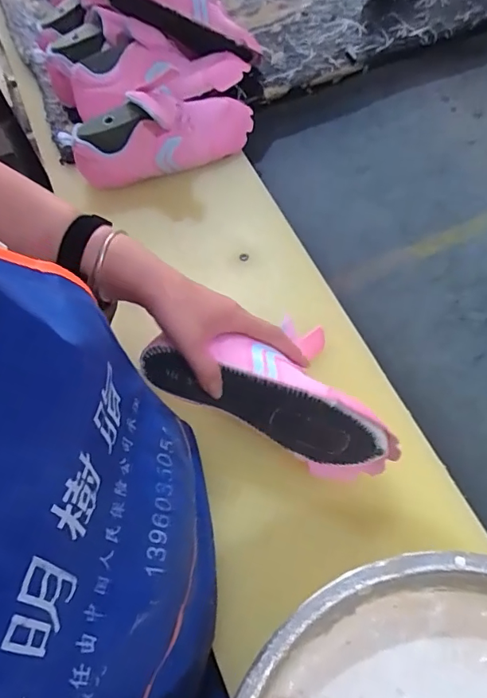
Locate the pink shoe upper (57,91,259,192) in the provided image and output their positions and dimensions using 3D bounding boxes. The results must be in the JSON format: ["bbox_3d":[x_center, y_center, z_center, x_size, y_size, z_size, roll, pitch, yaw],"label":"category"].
[{"bbox_3d":[-0.104,-0.291,0.658,0.247,0.102,0.065,-22,63,-8],"label":"pink shoe upper"}]

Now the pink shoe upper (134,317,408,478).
[{"bbox_3d":[0.031,0.033,0.476,0.240,0.082,0.085,24,36,3],"label":"pink shoe upper"}]

